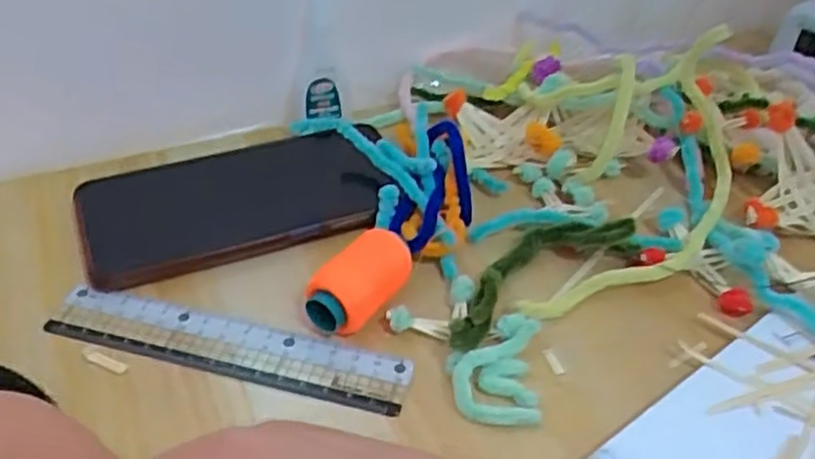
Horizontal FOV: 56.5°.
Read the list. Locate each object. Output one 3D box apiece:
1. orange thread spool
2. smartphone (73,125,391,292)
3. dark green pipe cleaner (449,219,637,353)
[{"bbox_3d":[-0.021,0.025,0.335,0.023,0.026,0.056,26,47,26],"label":"orange thread spool"},{"bbox_3d":[-0.088,-0.016,0.389,0.151,0.015,0.081,-13,43,-16],"label":"smartphone"},{"bbox_3d":[0.054,0.017,0.348,0.103,0.022,0.038,-25,47,-28],"label":"dark green pipe cleaner"}]

